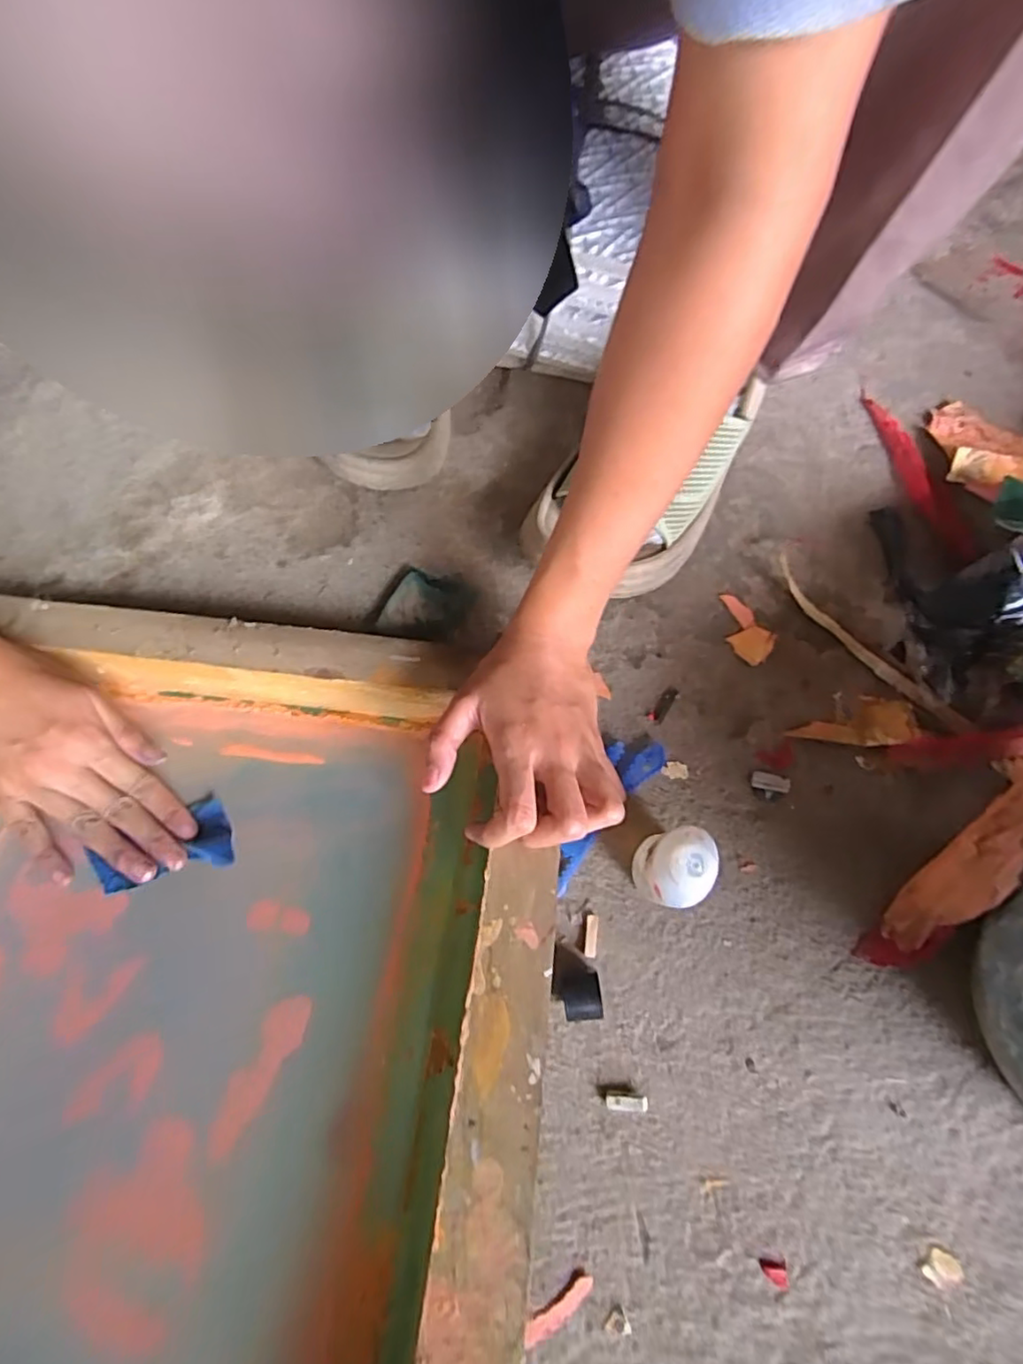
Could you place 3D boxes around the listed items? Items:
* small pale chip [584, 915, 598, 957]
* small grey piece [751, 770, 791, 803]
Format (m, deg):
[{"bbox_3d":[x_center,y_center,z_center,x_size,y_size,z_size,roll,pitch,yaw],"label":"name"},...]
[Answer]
[{"bbox_3d":[0.046,0.148,0.364,0.007,0.004,0.023,8,75,3],"label":"small pale chip"},{"bbox_3d":[0.162,0.066,0.390,0.023,0.005,0.017,11,75,4],"label":"small grey piece"}]

